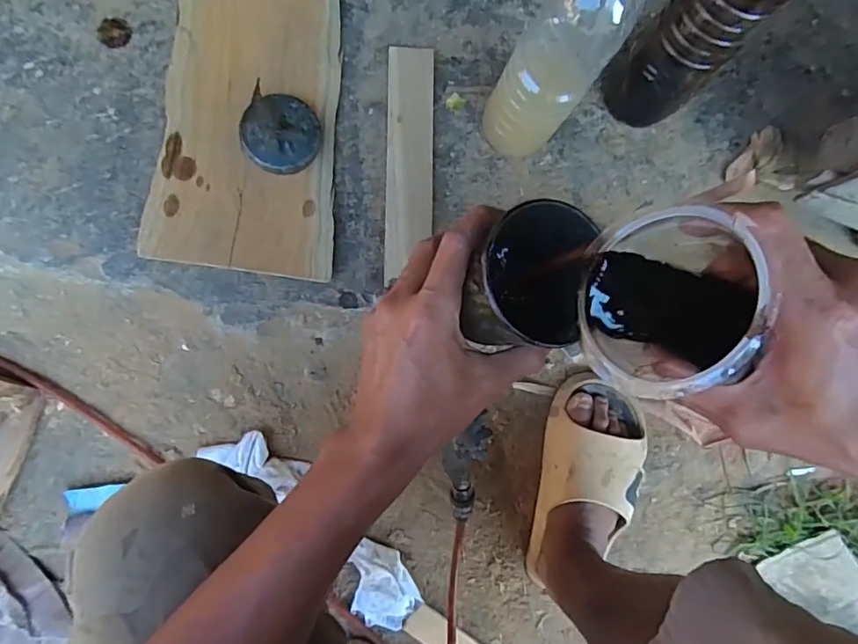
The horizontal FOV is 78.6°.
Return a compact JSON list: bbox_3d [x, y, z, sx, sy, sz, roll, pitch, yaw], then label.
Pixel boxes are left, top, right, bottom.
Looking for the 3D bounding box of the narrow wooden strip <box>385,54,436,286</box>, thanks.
[{"bbox_3d":[-0.021,-0.172,0.571,0.050,0.015,0.248,1,85,-8],"label":"narrow wooden strip"}]

